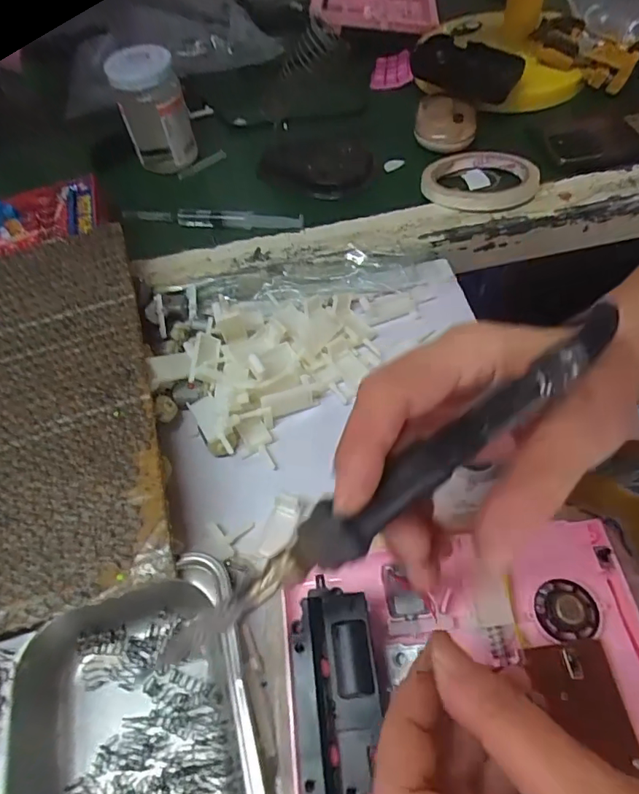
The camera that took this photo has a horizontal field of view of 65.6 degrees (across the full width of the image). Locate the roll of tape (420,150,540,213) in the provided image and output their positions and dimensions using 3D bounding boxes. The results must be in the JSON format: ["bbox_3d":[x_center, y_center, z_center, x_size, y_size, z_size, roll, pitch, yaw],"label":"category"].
[{"bbox_3d":[0.140,-0.198,0.443,0.096,0.013,0.096,-2,57,3],"label":"roll of tape"}]

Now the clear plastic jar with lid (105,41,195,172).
[{"bbox_3d":[-0.157,-0.271,0.477,0.062,0.106,0.052,-16,58,-7],"label":"clear plastic jar with lid"}]

